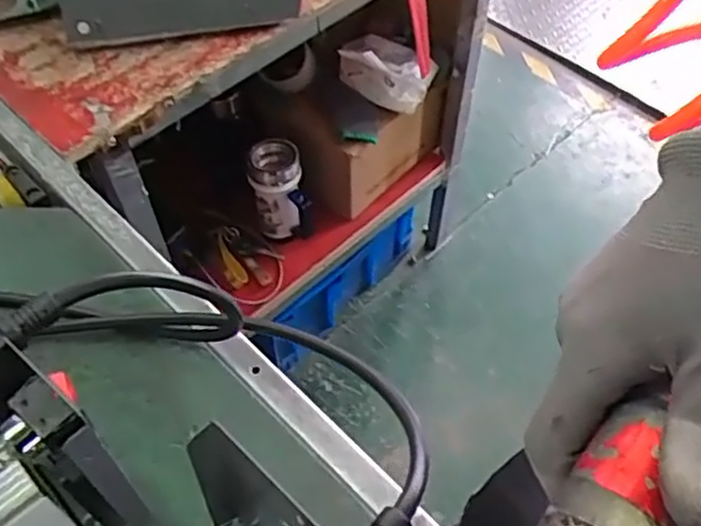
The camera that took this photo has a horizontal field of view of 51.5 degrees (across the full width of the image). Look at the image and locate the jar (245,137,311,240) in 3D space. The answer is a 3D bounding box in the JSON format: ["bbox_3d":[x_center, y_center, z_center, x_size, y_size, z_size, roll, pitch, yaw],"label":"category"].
[{"bbox_3d":[-0.113,-0.108,1.118,0.083,0.148,0.074,-13,56,-10],"label":"jar"}]

